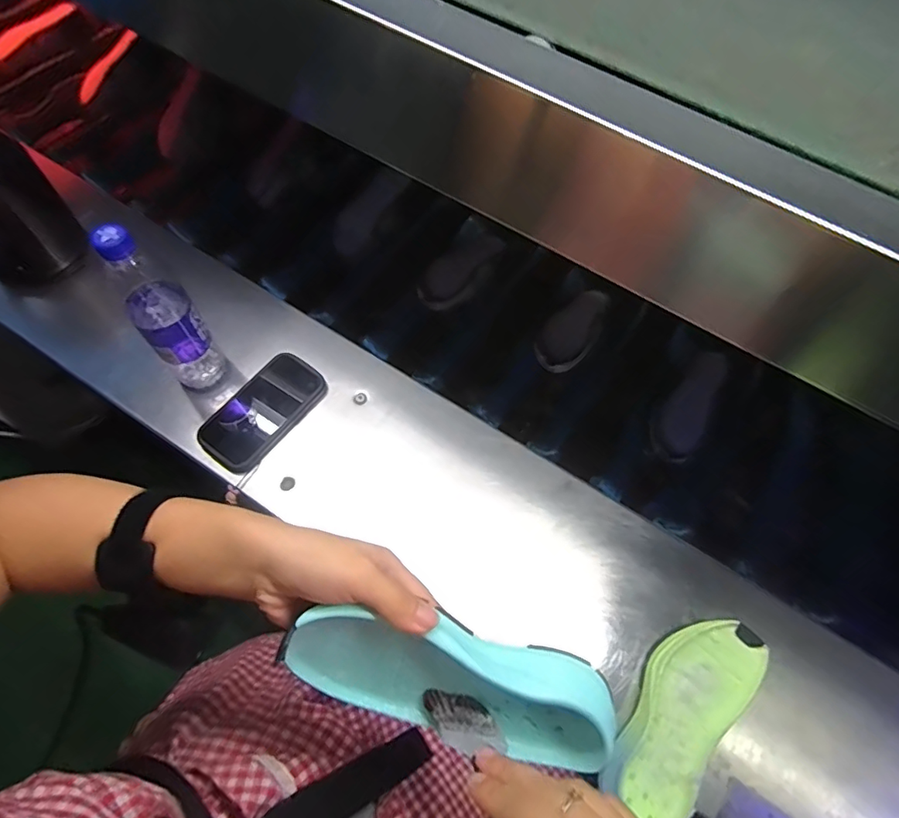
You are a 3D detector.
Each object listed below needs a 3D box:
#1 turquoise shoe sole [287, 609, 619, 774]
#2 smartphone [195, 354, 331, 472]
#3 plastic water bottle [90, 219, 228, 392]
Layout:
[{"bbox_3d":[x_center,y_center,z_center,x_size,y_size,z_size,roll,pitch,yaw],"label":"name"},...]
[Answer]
[{"bbox_3d":[0.000,0.173,0.312,0.198,0.078,0.042,18,19,-2],"label":"turquoise shoe sole"},{"bbox_3d":[-0.230,0.002,0.625,0.084,0.018,0.159,38,69,5],"label":"smartphone"},{"bbox_3d":[-0.313,-0.105,0.544,0.057,0.234,0.060,-38,68,-18],"label":"plastic water bottle"}]

